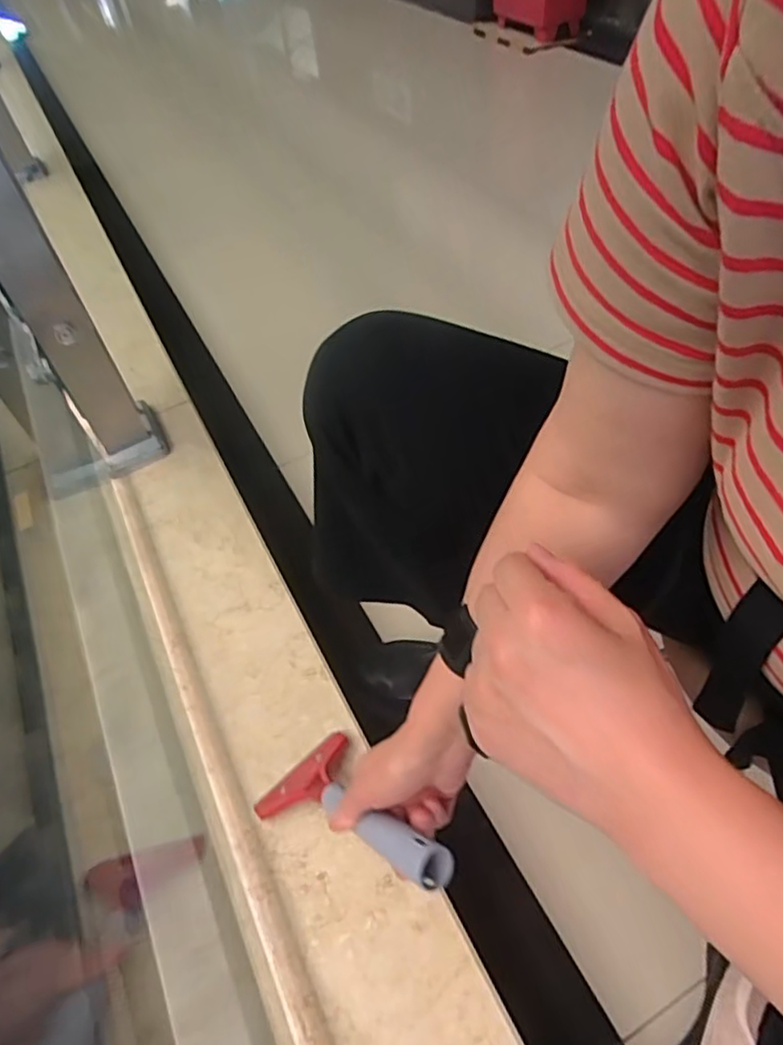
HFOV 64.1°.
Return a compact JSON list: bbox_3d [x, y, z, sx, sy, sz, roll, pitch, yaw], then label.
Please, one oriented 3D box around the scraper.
[{"bbox_3d":[-0.029,0.228,0.493,0.090,0.032,0.202,-45,22,-26],"label":"scraper"}]

